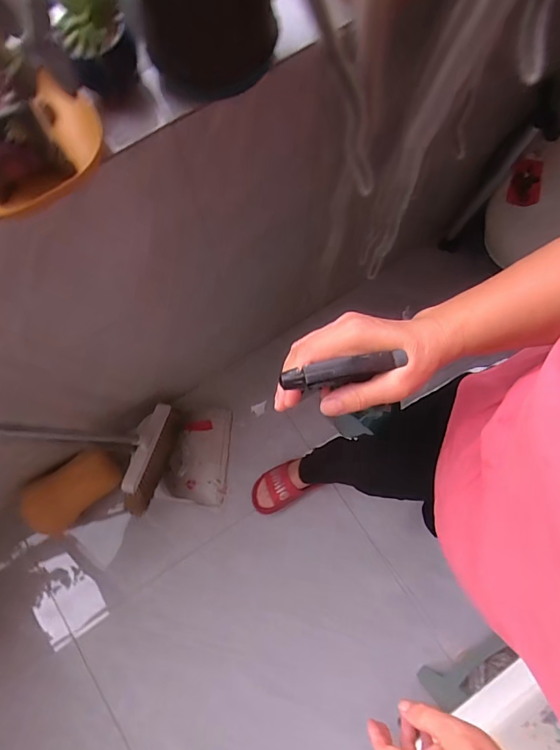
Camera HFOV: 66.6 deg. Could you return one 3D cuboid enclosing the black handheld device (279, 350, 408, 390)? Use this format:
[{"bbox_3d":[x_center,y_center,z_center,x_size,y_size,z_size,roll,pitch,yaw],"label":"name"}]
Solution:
[{"bbox_3d":[0.045,-0.002,0.302,0.088,0.016,0.018,-11,78,-12],"label":"black handheld device"}]

